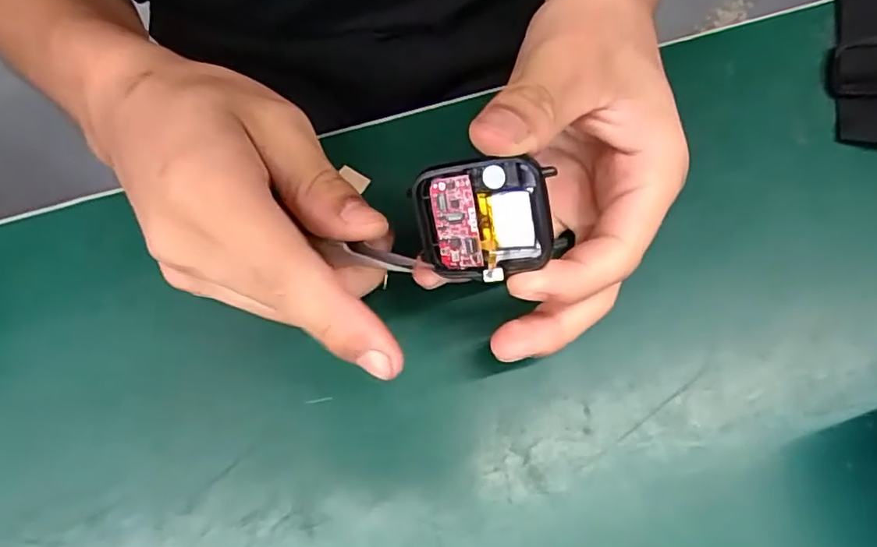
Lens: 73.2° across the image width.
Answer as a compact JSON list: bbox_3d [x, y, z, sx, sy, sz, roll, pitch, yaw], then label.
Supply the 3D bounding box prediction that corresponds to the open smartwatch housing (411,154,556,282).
[{"bbox_3d":[0.013,-0.017,0.191,0.045,0.008,0.037,-5,105,23],"label":"open smartwatch housing"}]

